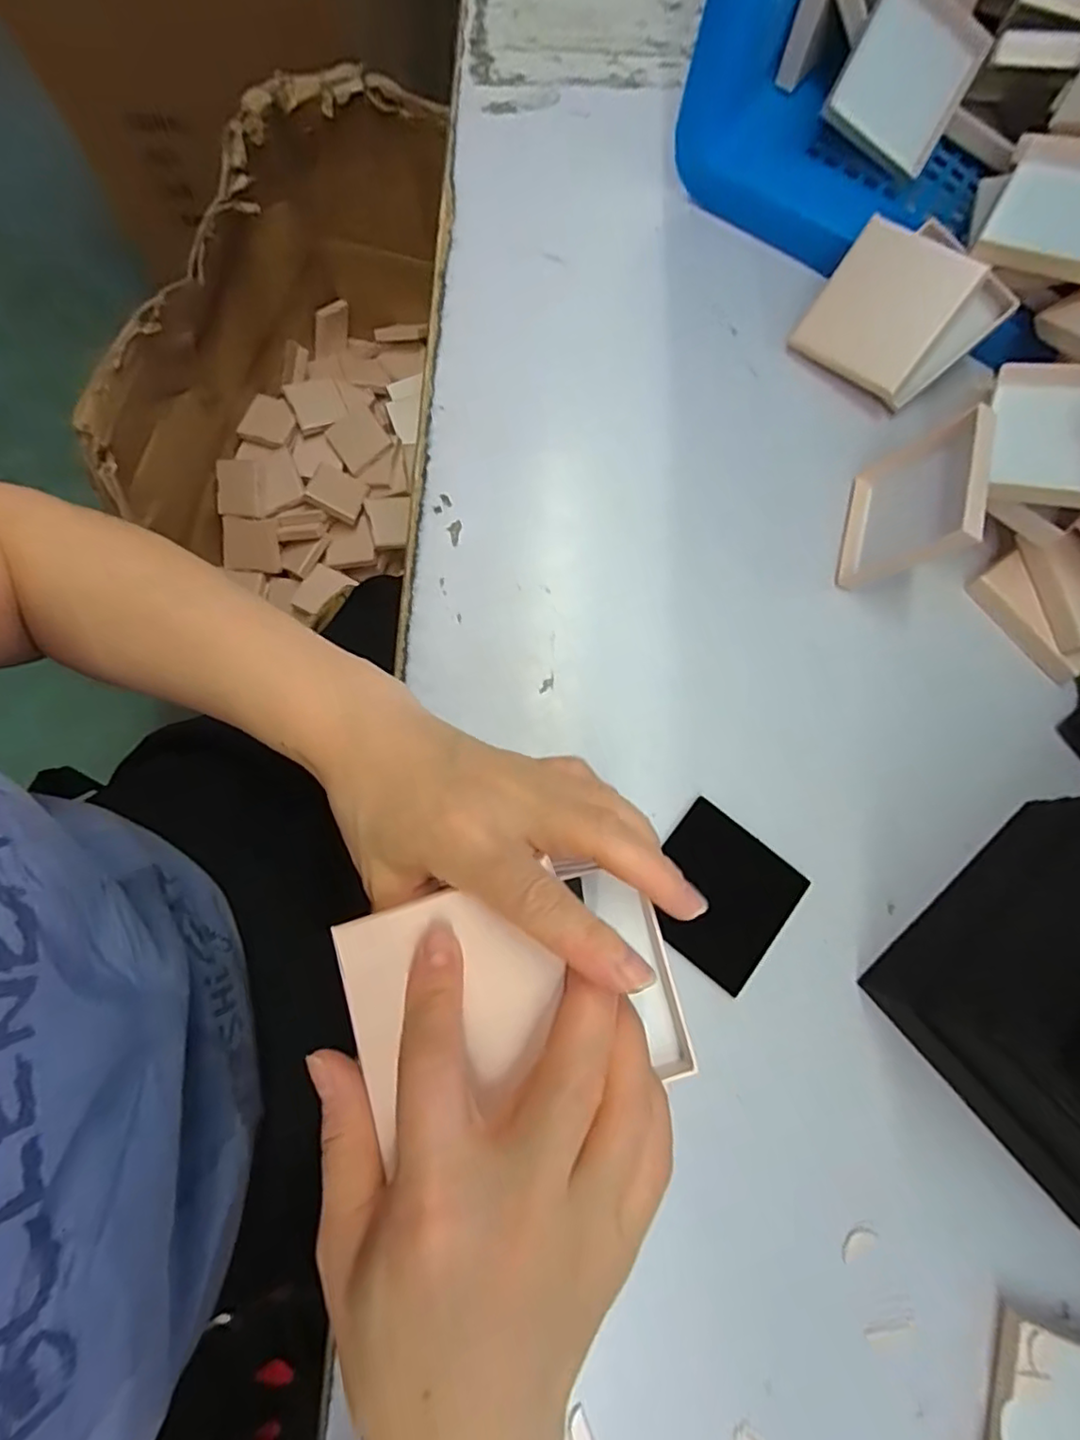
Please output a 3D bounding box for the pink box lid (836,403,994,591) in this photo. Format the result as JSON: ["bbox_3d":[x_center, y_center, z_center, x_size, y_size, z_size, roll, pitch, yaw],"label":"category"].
[{"bbox_3d":[0.202,-0.117,0.325,0.010,0.077,0.083,24,74,-19],"label":"pink box lid"}]

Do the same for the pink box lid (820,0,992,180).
[{"bbox_3d":[0.222,-0.388,0.359,0.076,0.008,0.070,19,114,-16],"label":"pink box lid"}]

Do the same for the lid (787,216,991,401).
[{"bbox_3d":[0.202,-0.243,0.353,0.073,0.011,0.075,40,117,14],"label":"lid"}]

